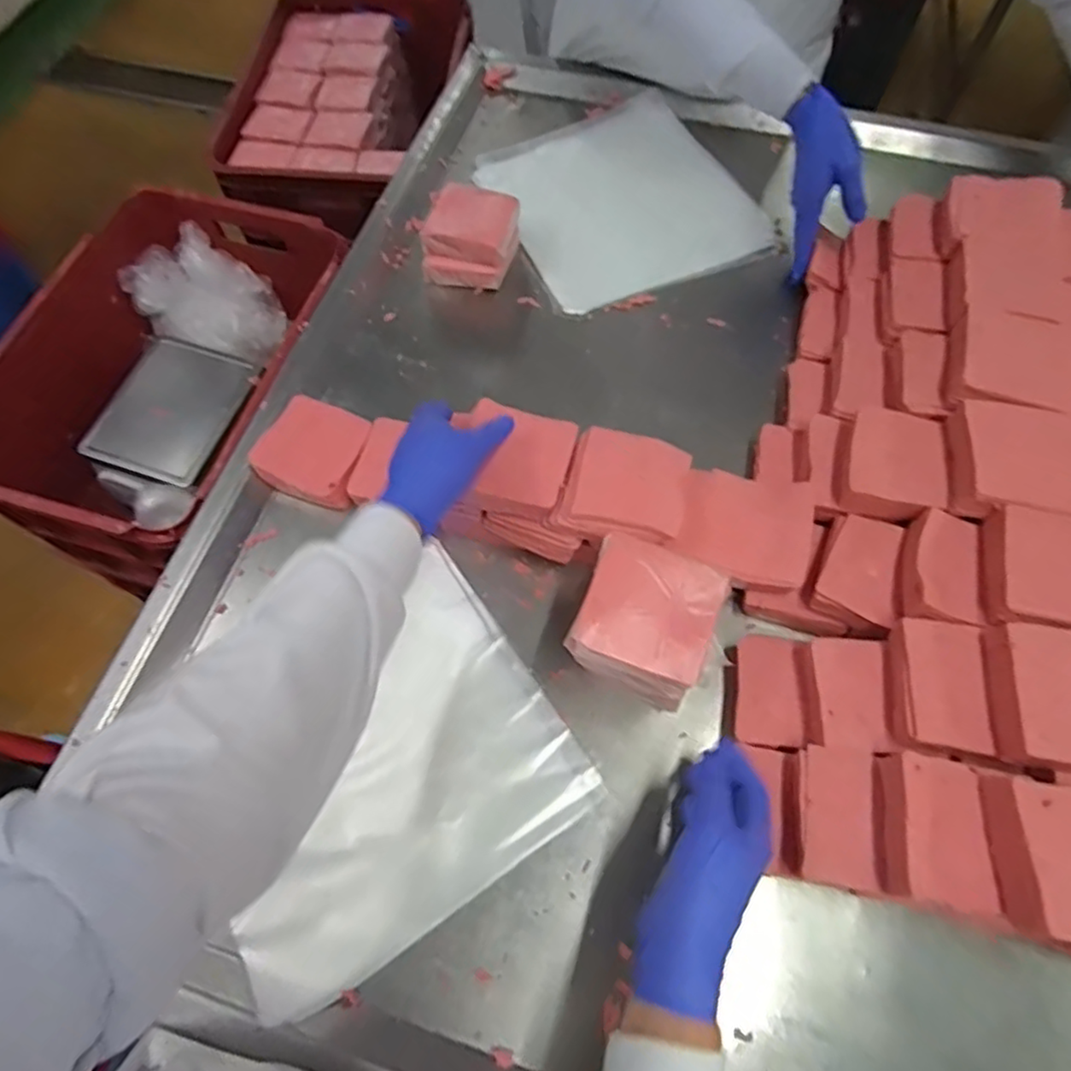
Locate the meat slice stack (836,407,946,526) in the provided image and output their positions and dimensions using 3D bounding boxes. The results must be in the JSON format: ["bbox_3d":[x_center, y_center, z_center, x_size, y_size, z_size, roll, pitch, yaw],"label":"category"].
[{"bbox_3d":[0.300,-0.061,0.559,0.077,0.033,0.096,14,67,7],"label":"meat slice stack"}]

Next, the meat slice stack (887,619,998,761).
[{"bbox_3d":[0.290,0.109,0.477,0.055,0.030,0.090,9,66,5],"label":"meat slice stack"}]

